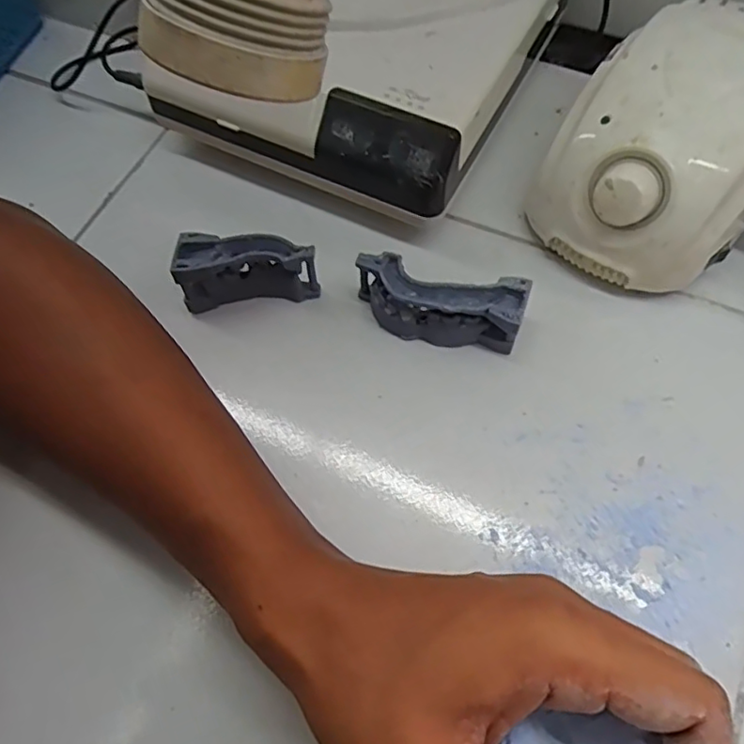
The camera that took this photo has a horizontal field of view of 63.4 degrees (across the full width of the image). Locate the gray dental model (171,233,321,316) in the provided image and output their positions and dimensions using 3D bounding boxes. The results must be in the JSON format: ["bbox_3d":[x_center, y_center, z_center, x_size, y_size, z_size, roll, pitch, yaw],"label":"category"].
[{"bbox_3d":[-0.066,-0.055,0.325,0.070,0.045,0.022,-8,63,-1],"label":"gray dental model"}]

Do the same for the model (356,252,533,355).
[{"bbox_3d":[0.034,-0.034,0.315,0.086,0.035,0.028,12,65,9],"label":"model"}]

